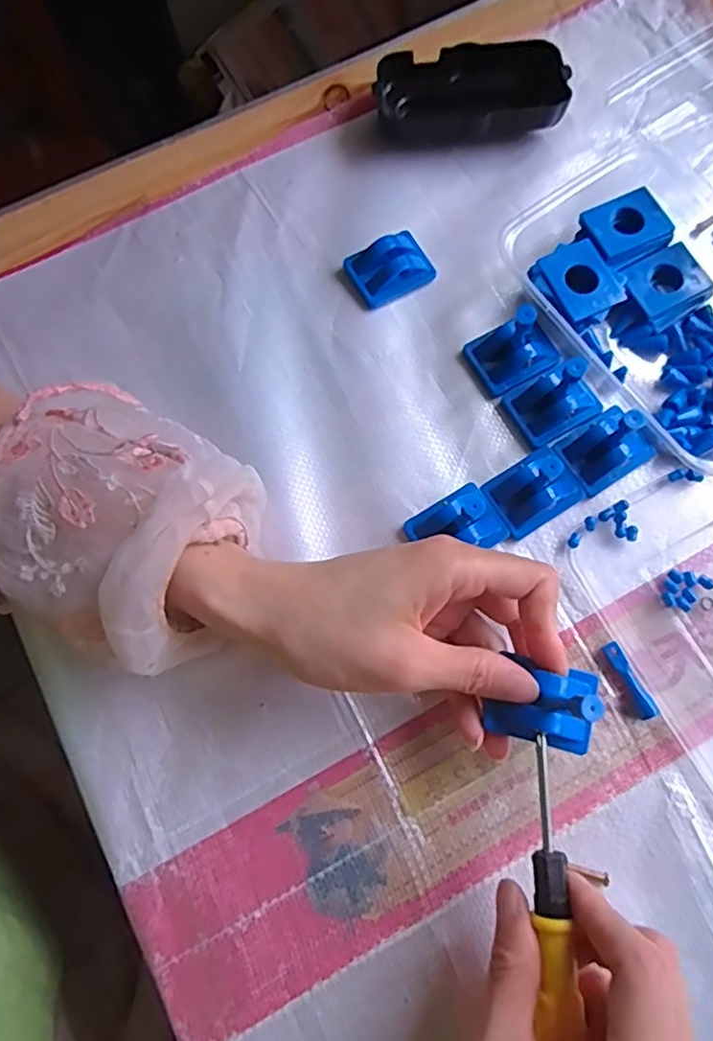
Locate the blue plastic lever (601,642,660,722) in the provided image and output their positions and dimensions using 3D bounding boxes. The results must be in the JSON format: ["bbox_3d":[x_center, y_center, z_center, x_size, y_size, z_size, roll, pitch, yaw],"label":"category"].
[{"bbox_3d":[0.129,0.076,0.297,0.008,0.010,0.037,-24,76,-5],"label":"blue plastic lever"}]

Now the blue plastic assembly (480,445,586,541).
[{"bbox_3d":[0.089,-0.016,0.317,0.043,0.021,0.033,-32,76,-7],"label":"blue plastic assembly"}]

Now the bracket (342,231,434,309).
[{"bbox_3d":[0.019,-0.143,0.355,0.044,0.018,0.034,-25,76,-5],"label":"bracket"}]

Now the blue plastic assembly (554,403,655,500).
[{"bbox_3d":[0.128,-0.039,0.315,0.045,0.029,0.033,-33,77,-7],"label":"blue plastic assembly"}]

